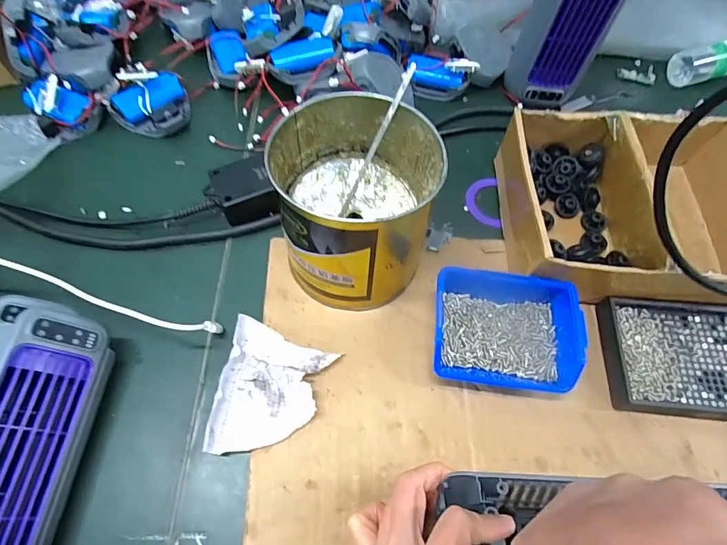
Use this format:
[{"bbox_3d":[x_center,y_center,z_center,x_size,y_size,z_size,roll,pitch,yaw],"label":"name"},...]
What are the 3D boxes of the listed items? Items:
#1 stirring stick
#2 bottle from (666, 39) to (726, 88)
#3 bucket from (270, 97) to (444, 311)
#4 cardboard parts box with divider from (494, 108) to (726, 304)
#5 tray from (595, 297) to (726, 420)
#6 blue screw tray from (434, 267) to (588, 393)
[{"bbox_3d":[0.009,-0.098,0.323,0.007,0.006,0.122,30,105,12],"label":"stirring stick"},{"bbox_3d":[0.432,-0.259,0.516,0.104,0.036,0.036,-12,63,7],"label":"bottle"},{"bbox_3d":[-0.007,-0.050,0.340,0.122,0.120,0.125,2,62,-3],"label":"bucket"},{"bbox_3d":[0.240,-0.062,0.383,0.207,0.067,0.177,2,62,-3],"label":"cardboard parts box with divider"},{"bbox_3d":[0.274,0.071,0.351,0.141,0.022,0.095,6,62,-1],"label":"tray"},{"bbox_3d":[0.109,0.043,0.339,0.109,0.047,0.089,10,62,1],"label":"blue screw tray"}]

